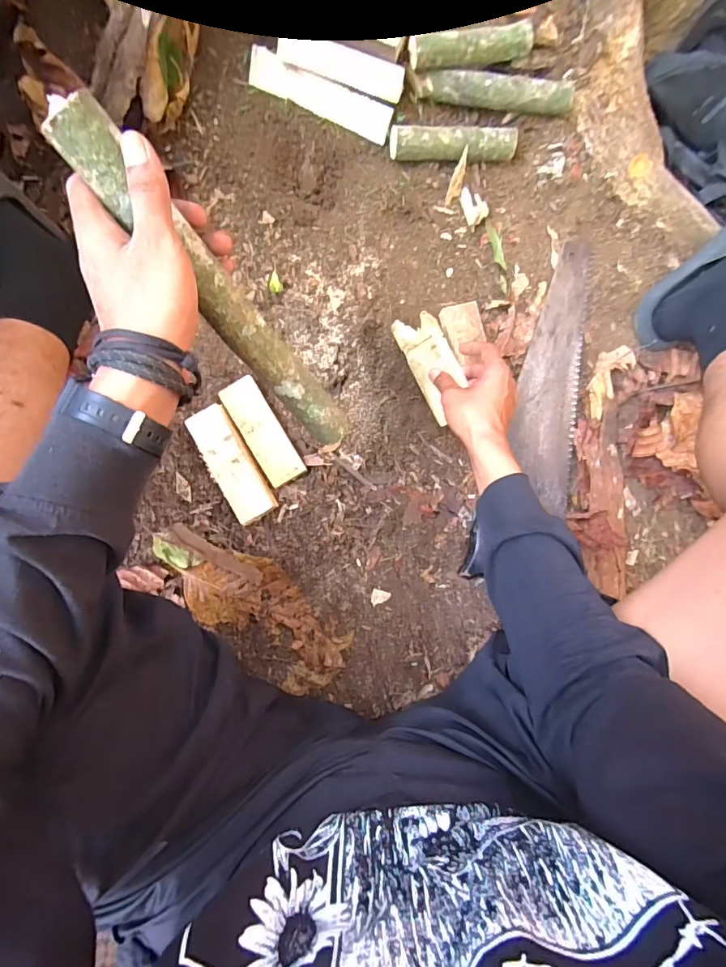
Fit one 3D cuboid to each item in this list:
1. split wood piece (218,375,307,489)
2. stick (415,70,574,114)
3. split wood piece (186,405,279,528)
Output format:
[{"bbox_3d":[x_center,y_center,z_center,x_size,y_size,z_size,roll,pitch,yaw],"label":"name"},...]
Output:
[{"bbox_3d":[-0.135,-0.070,0.609,0.050,0.010,0.151,-31,84,-5],"label":"split wood piece"},{"bbox_3d":[0.176,-0.523,0.605,0.205,0.032,0.027,1,83,-1],"label":"stick"},{"bbox_3d":[-0.174,-0.025,0.599,0.057,0.025,0.154,-31,84,-5],"label":"split wood piece"}]

